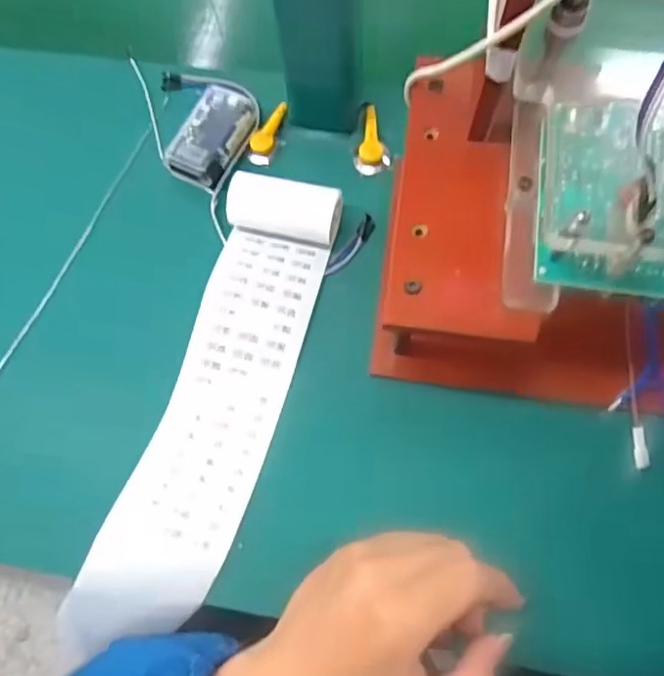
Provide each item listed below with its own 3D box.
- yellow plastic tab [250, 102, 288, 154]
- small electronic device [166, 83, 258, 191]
[{"bbox_3d":[-0.043,-0.143,0.426,0.014,0.010,0.039,21,72,9],"label":"yellow plastic tab"},{"bbox_3d":[-0.079,-0.135,0.420,0.039,0.018,0.073,27,74,11],"label":"small electronic device"}]

